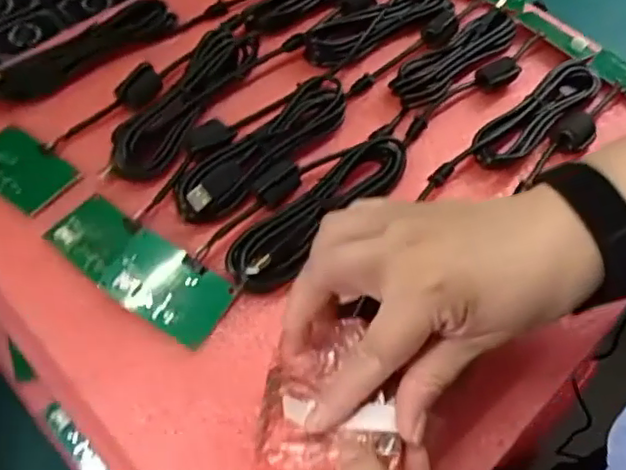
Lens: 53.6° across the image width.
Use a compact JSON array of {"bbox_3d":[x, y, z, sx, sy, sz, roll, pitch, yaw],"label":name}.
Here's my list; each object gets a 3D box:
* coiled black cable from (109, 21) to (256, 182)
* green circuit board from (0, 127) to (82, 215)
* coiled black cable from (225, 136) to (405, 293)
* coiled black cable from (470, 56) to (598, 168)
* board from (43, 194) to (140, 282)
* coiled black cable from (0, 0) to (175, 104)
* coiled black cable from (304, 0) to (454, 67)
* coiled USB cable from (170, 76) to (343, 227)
[{"bbox_3d":[-0.090,-0.102,0.438,0.043,0.022,0.155,26,59,13],"label":"coiled black cable"},{"bbox_3d":[-0.193,-0.044,0.409,0.071,0.006,0.040,33,60,16],"label":"green circuit board"},{"bbox_3d":[0.008,-0.018,0.392,0.040,0.016,0.147,41,63,20],"label":"coiled black cable"},{"bbox_3d":[0.170,-0.095,0.464,0.149,0.011,0.036,-38,67,-25],"label":"coiled black cable"},{"bbox_3d":[-0.136,0.000,0.385,0.048,0.006,0.043,33,61,17],"label":"board"},{"bbox_3d":[-0.168,-0.136,0.454,0.151,0.018,0.024,-39,67,-25],"label":"coiled black cable"},{"bbox_3d":[0.053,-0.175,0.506,0.142,0.019,0.038,-30,64,-21],"label":"coiled black cable"},{"bbox_3d":[-0.031,-0.064,0.420,0.038,0.024,0.150,40,63,20],"label":"coiled USB cable"}]

